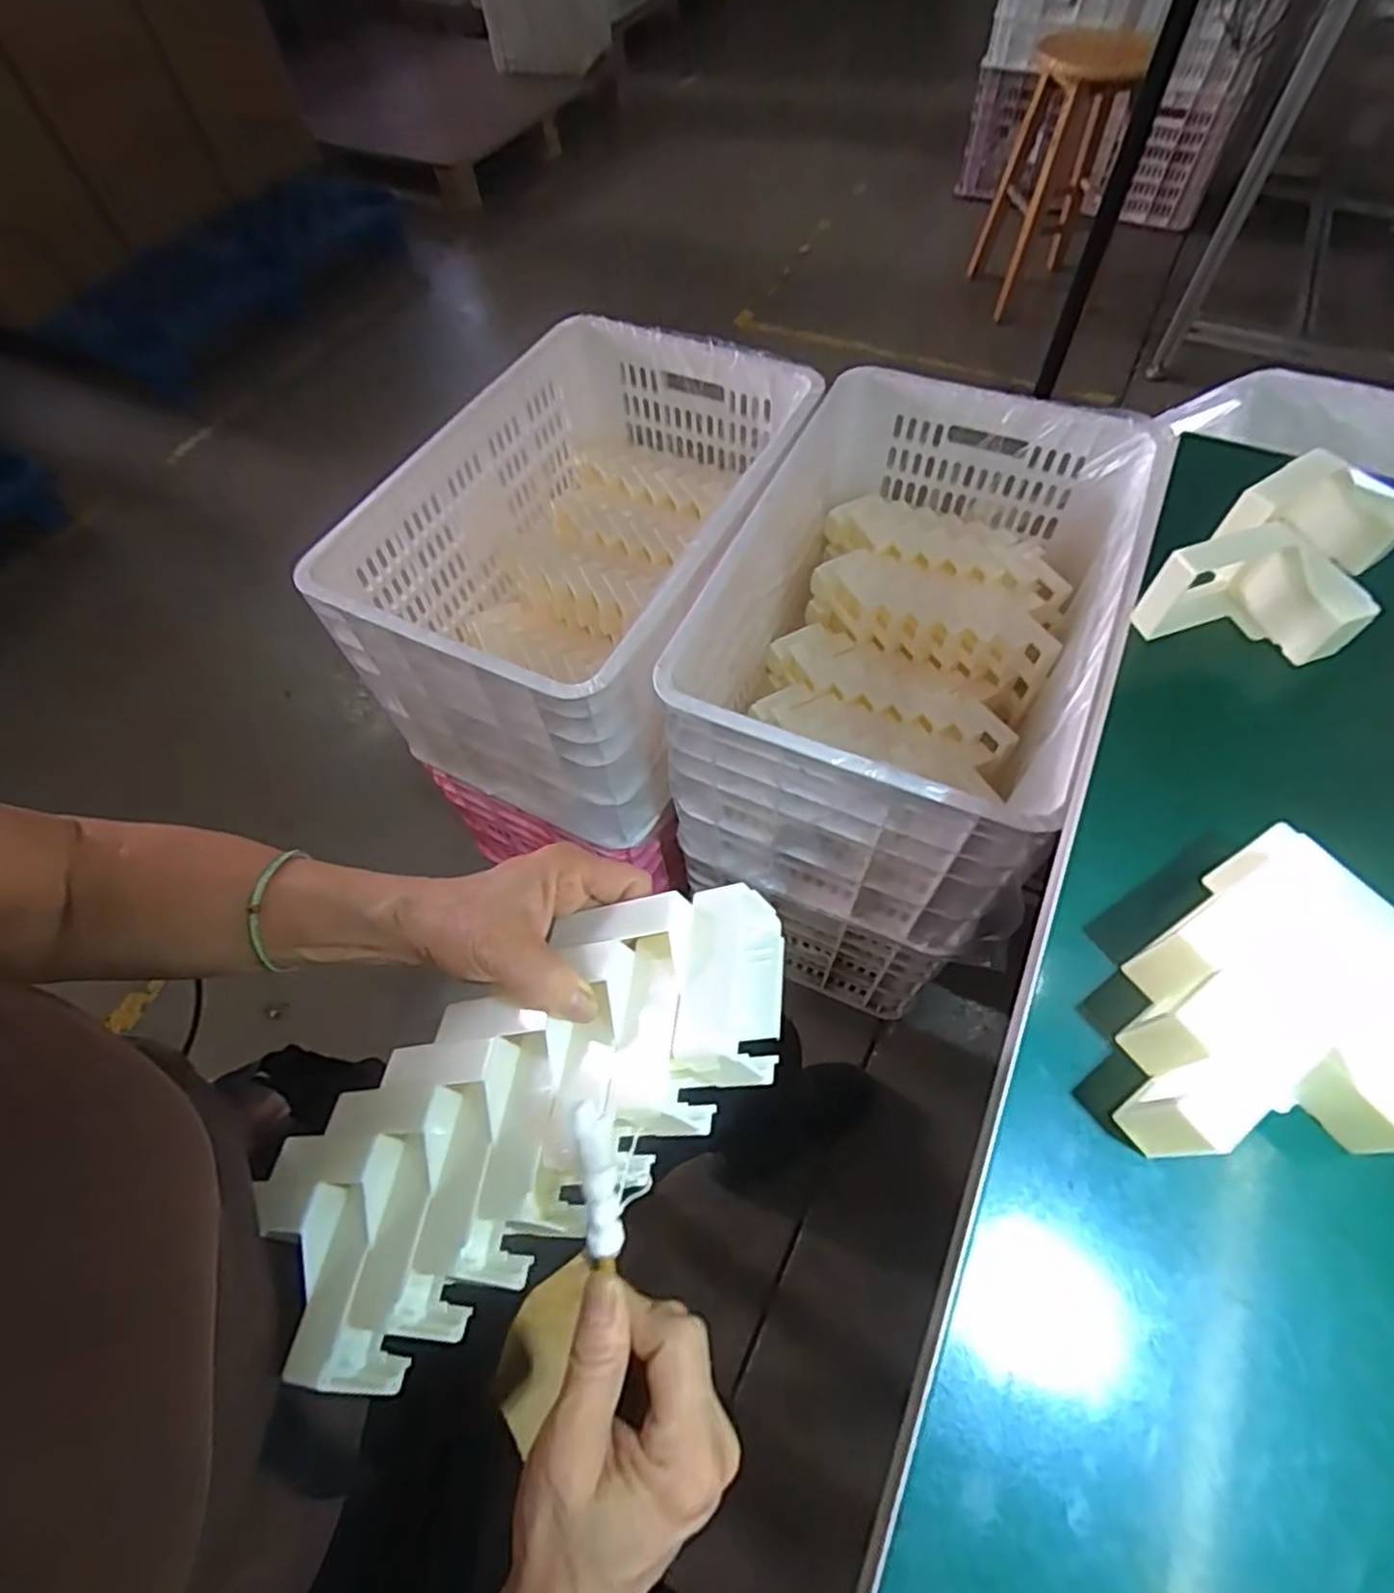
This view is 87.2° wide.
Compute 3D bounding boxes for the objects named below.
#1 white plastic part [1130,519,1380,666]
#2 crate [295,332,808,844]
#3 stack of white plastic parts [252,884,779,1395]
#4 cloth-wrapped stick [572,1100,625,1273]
[{"bbox_3d":[0.333,-0.113,0.438,0.079,0.059,0.096,-34,64,-16],"label":"white plastic part"},{"bbox_3d":[-0.122,-0.286,0.893,0.359,0.267,0.537,23,63,15],"label":"crate"},{"bbox_3d":[-0.077,0.131,0.316,0.259,0.065,0.112,-37,64,-2],"label":"stack of white plastic parts"},{"bbox_3d":[-0.037,0.146,0.278,0.013,0.009,0.062,-6,97,-1],"label":"cloth-wrapped stick"}]

